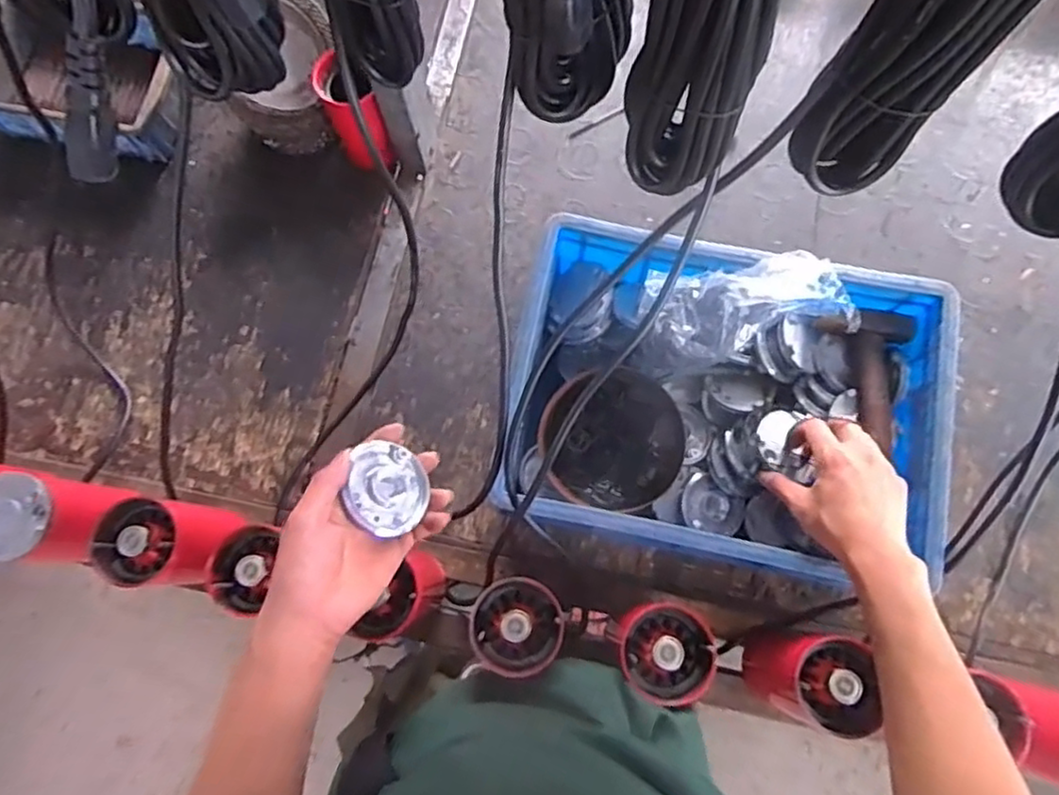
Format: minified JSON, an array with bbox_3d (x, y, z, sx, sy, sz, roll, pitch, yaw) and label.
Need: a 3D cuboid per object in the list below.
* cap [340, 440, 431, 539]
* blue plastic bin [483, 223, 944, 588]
[{"bbox_3d":[-0.112,0.070,0.516,0.063,0.007,0.068,20,55,-32],"label":"cap"},{"bbox_3d":[0.190,0.000,0.667,0.388,0.177,0.272,11,76,4],"label":"blue plastic bin"}]

